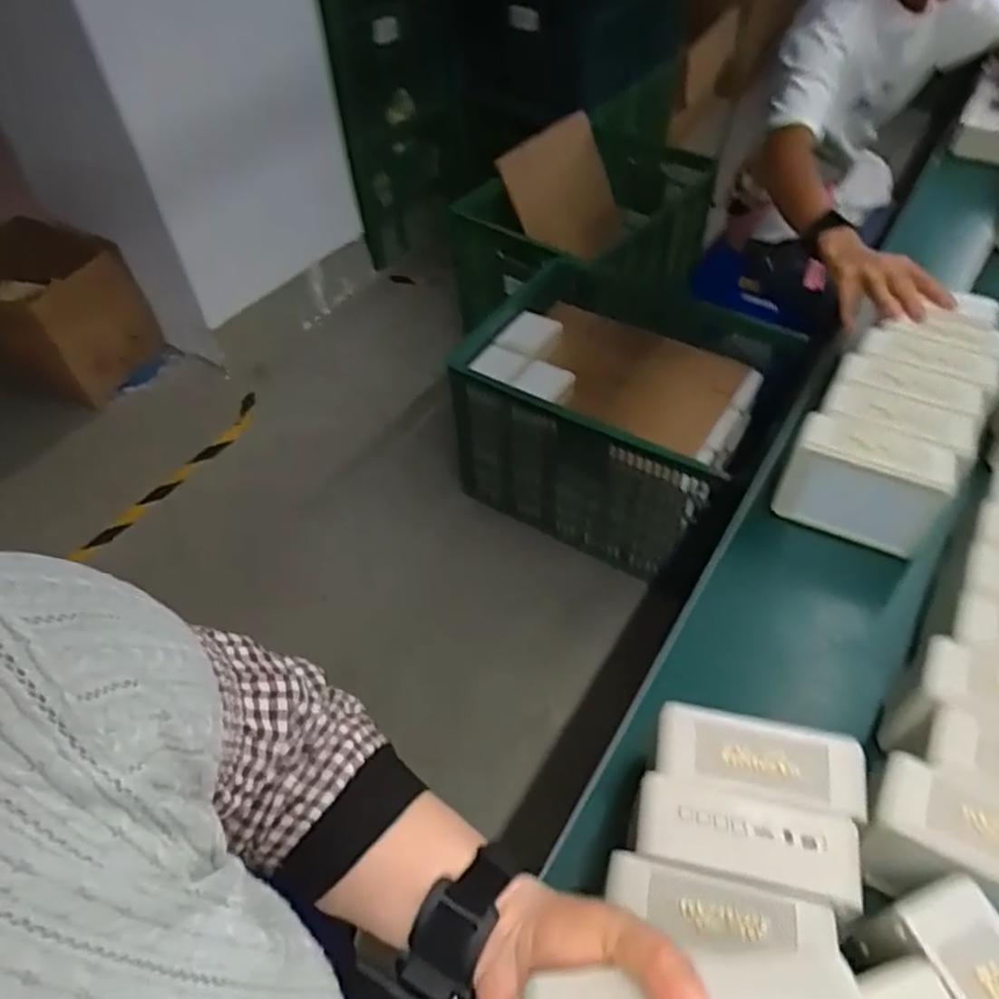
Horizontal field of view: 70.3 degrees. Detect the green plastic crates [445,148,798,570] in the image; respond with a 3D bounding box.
[{"bbox_3d":[0.299,-0.214,1.690,0.623,0.413,0.586,27,56,23],"label":"green plastic crates"}]

